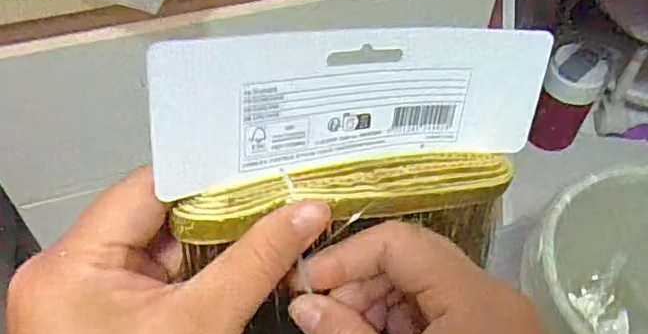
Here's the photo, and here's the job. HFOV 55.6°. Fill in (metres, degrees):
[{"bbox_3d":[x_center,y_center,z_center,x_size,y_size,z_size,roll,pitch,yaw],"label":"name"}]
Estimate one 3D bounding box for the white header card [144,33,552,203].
[{"bbox_3d":[0.016,-0.025,0.235,0.162,0.053,0.010,-7,28,-25],"label":"white header card"}]

